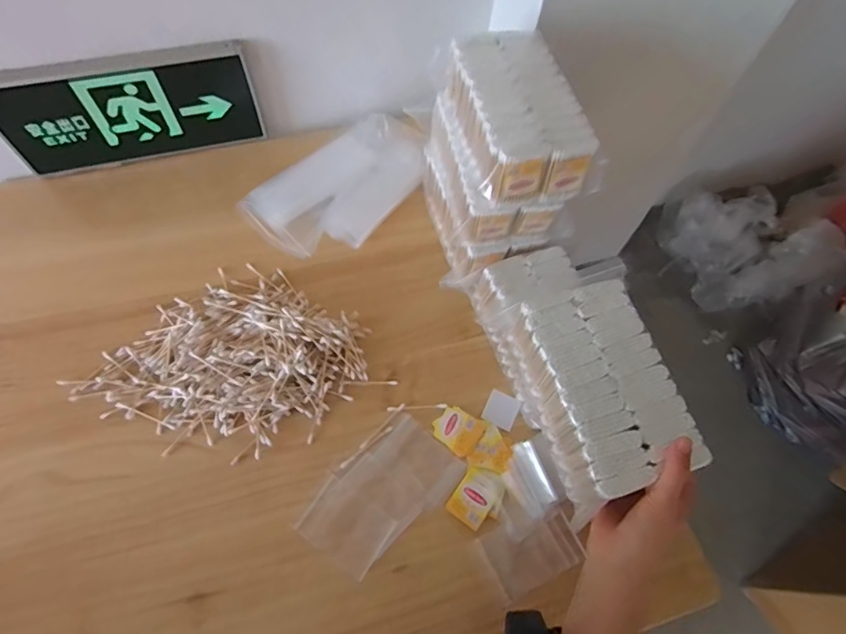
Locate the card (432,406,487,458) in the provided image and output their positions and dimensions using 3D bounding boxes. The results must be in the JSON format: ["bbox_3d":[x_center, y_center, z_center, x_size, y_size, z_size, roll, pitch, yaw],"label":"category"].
[{"bbox_3d":[0.044,0.138,0.578,0.054,0.004,0.052,39,62,16],"label":"card"}]

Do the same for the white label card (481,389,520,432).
[{"bbox_3d":[0.099,0.117,0.595,0.039,0.004,0.043,25,66,13],"label":"white label card"}]

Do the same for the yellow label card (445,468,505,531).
[{"bbox_3d":[0.061,0.205,0.538,0.045,0.006,0.062,34,65,15],"label":"yellow label card"}]

